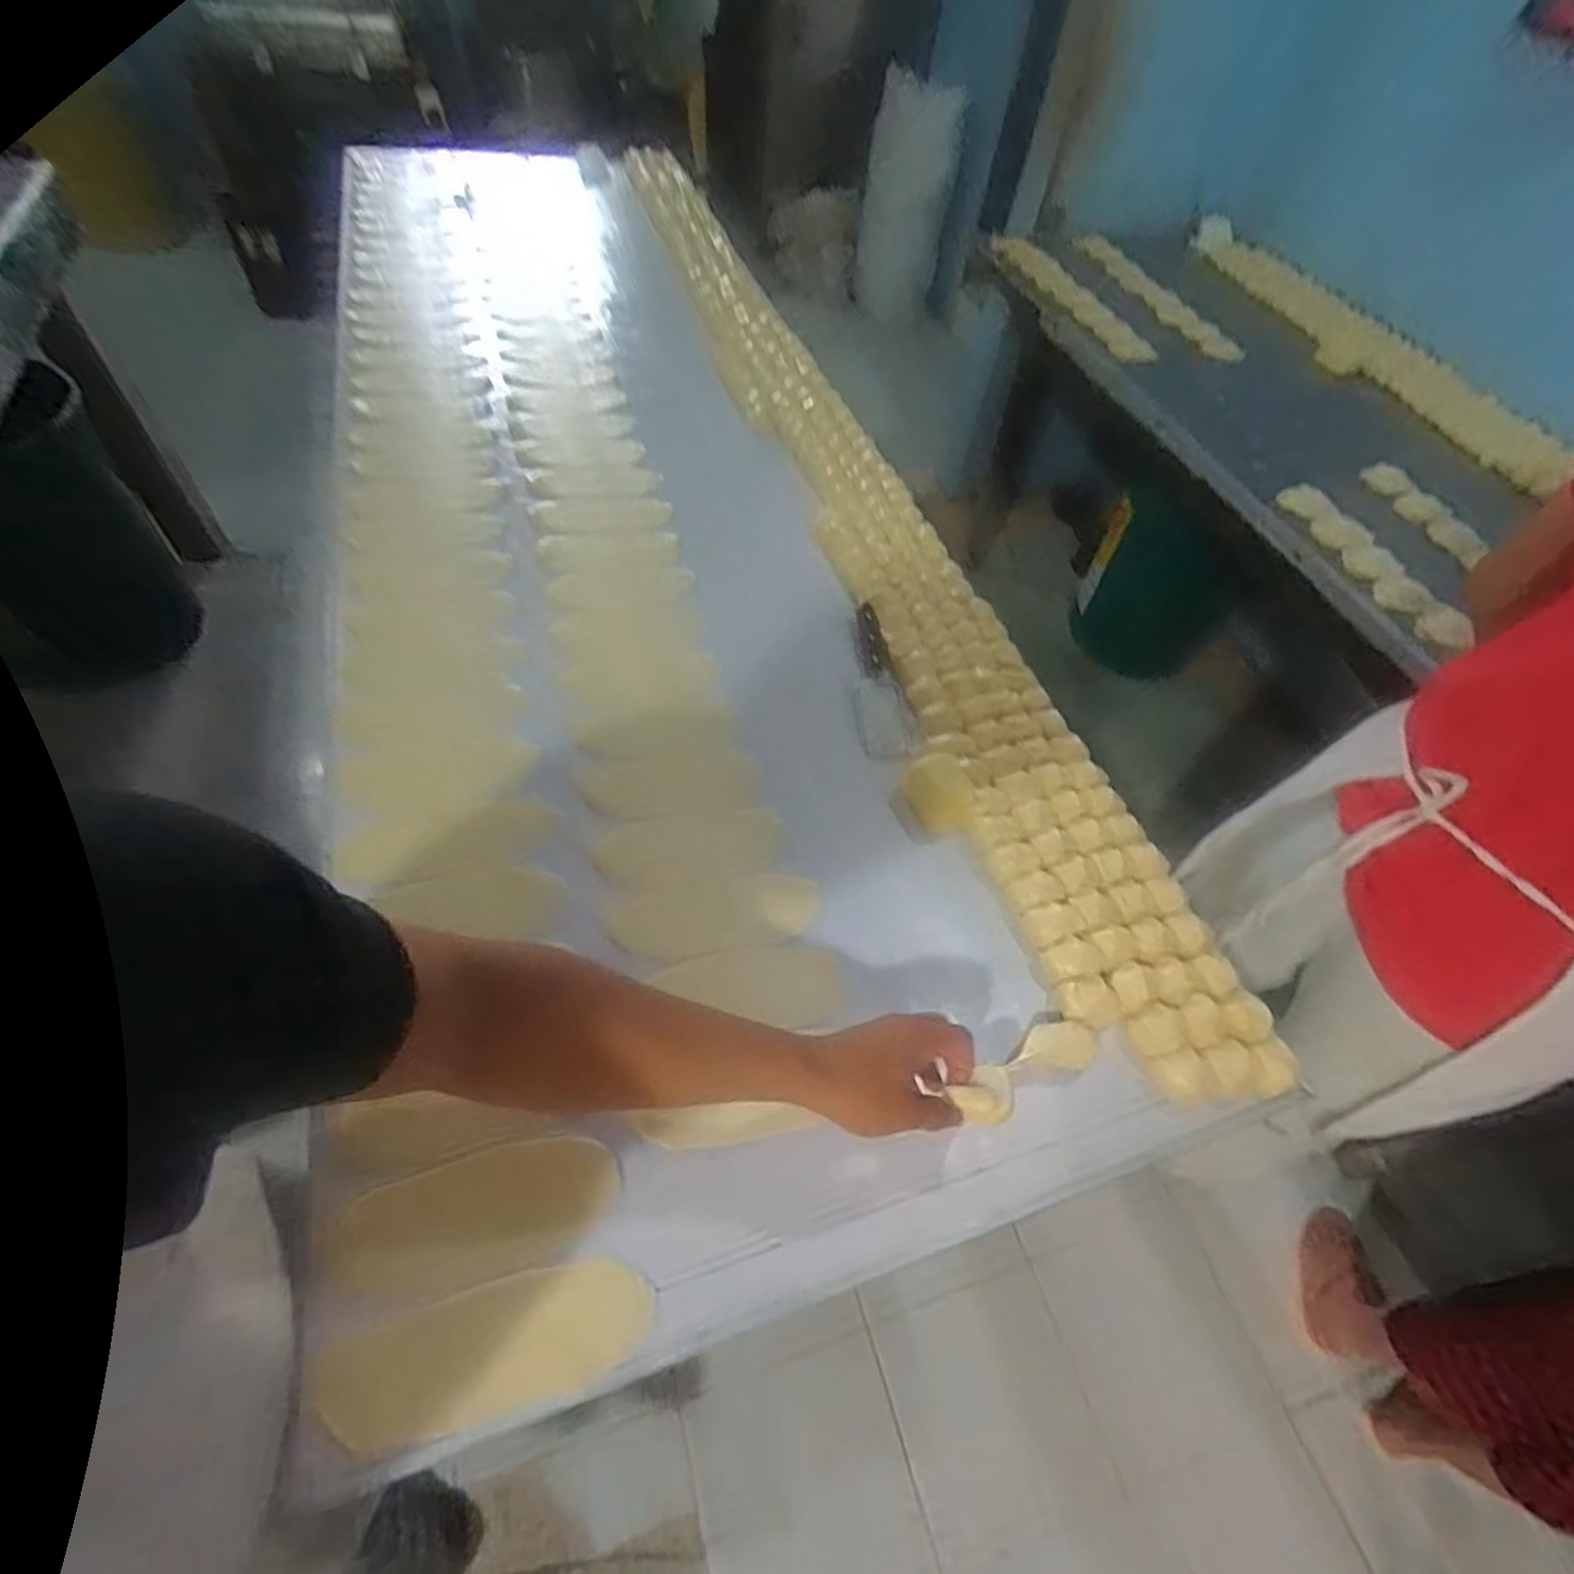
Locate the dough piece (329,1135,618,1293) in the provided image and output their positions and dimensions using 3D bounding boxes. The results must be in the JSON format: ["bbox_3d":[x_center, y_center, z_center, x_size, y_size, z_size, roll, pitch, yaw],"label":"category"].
[{"bbox_3d":[-0.212,0.293,0.515,0.183,0.009,0.071,-9,56,-14],"label":"dough piece"}]

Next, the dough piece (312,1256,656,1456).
[{"bbox_3d":[-0.186,0.356,0.475,0.193,0.014,0.070,-7,56,-12],"label":"dough piece"}]

